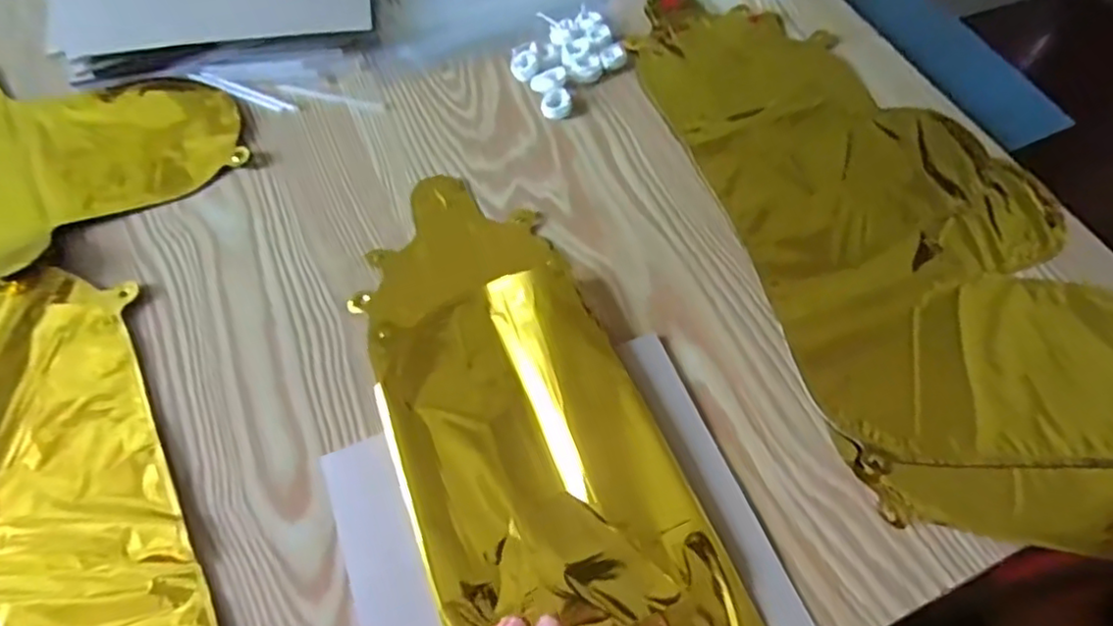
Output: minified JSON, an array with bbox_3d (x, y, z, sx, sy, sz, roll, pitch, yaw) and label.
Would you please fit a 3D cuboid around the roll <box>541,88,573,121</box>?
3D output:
[{"bbox_3d":[0.000,-0.147,0.453,0.021,0.011,0.021,0,60,-1],"label":"roll"}]

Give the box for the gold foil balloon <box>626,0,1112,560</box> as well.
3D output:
[{"bbox_3d":[0.207,-0.073,0.414,0.202,0.010,0.433,-17,62,-10],"label":"gold foil balloon"}]

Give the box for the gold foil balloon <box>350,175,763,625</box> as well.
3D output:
[{"bbox_3d":[-0.027,0.047,0.344,0.131,0.018,0.300,-23,65,-13],"label":"gold foil balloon"}]

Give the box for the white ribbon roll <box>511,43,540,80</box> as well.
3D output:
[{"bbox_3d":[-0.023,-0.184,0.473,0.020,0.011,0.028,-6,61,-4],"label":"white ribbon roll"}]

